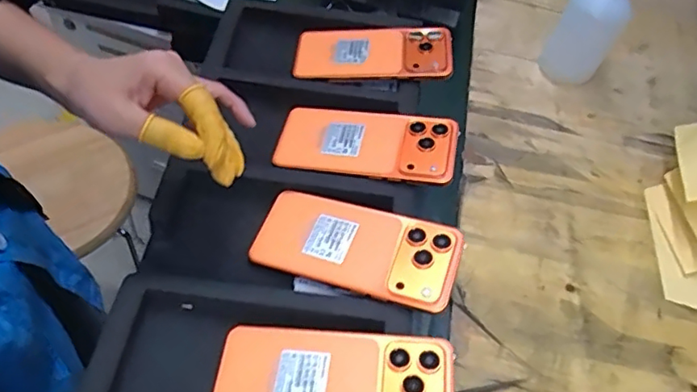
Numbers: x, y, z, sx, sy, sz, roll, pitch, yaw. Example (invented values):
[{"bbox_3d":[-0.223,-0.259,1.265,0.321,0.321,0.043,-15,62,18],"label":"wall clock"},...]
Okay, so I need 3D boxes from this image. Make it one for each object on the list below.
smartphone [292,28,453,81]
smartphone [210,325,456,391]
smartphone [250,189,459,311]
[{"bbox_3d":[0.026,-0.156,0.615,0.168,0.010,0.077,-1,55,7],"label":"smartphone"},{"bbox_3d":[-0.012,0.131,0.387,0.164,0.008,0.073,2,58,11],"label":"smartphone"},{"bbox_3d":[0.005,0.041,0.453,0.163,0.007,0.074,13,57,18],"label":"smartphone"}]

